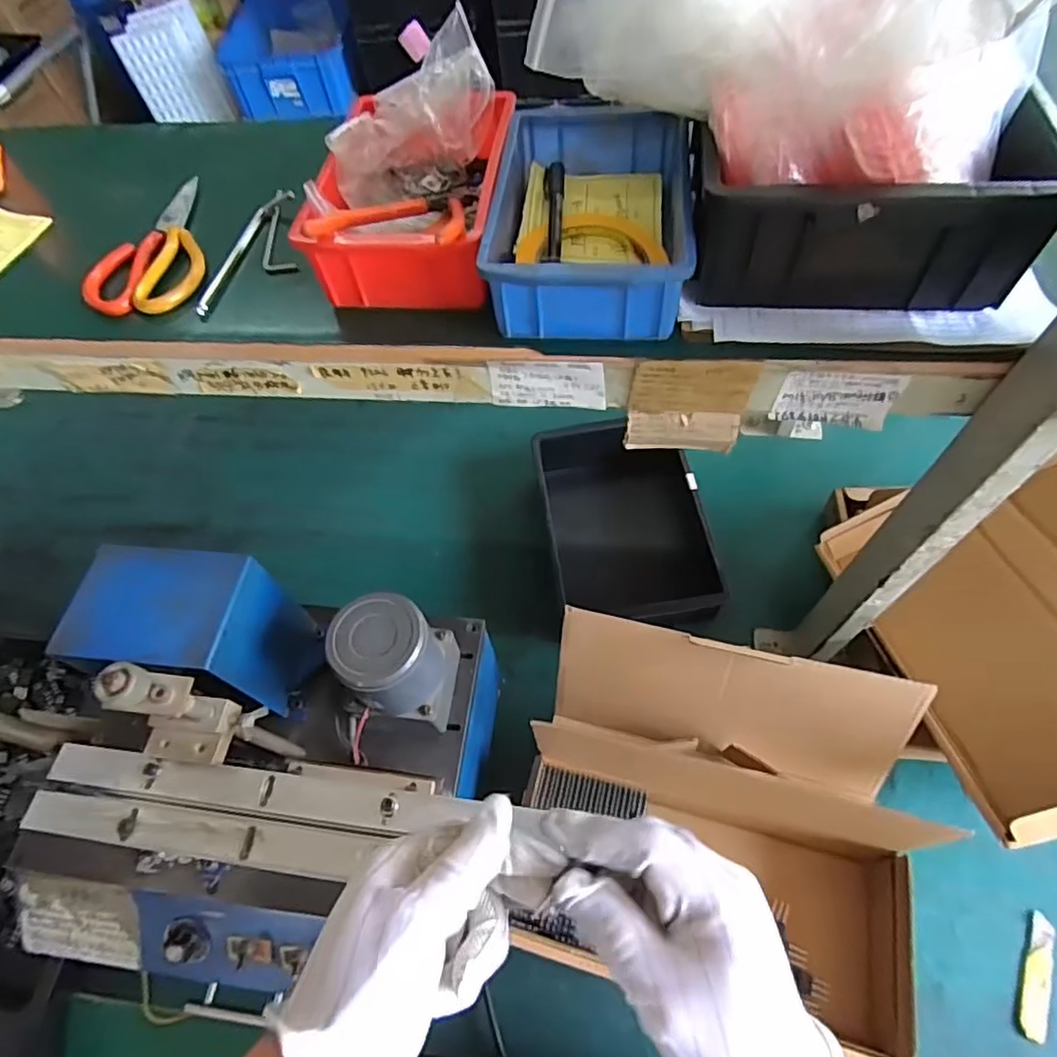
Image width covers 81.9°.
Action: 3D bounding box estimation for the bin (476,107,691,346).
[{"bbox_3d":[0.043,-0.222,0.433,0.124,0.054,0.188,3,60,6],"label":"bin"}]

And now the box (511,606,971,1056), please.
[{"bbox_3d":[0.167,0.252,0.538,0.340,0.159,0.277,12,61,12],"label":"box"}]

